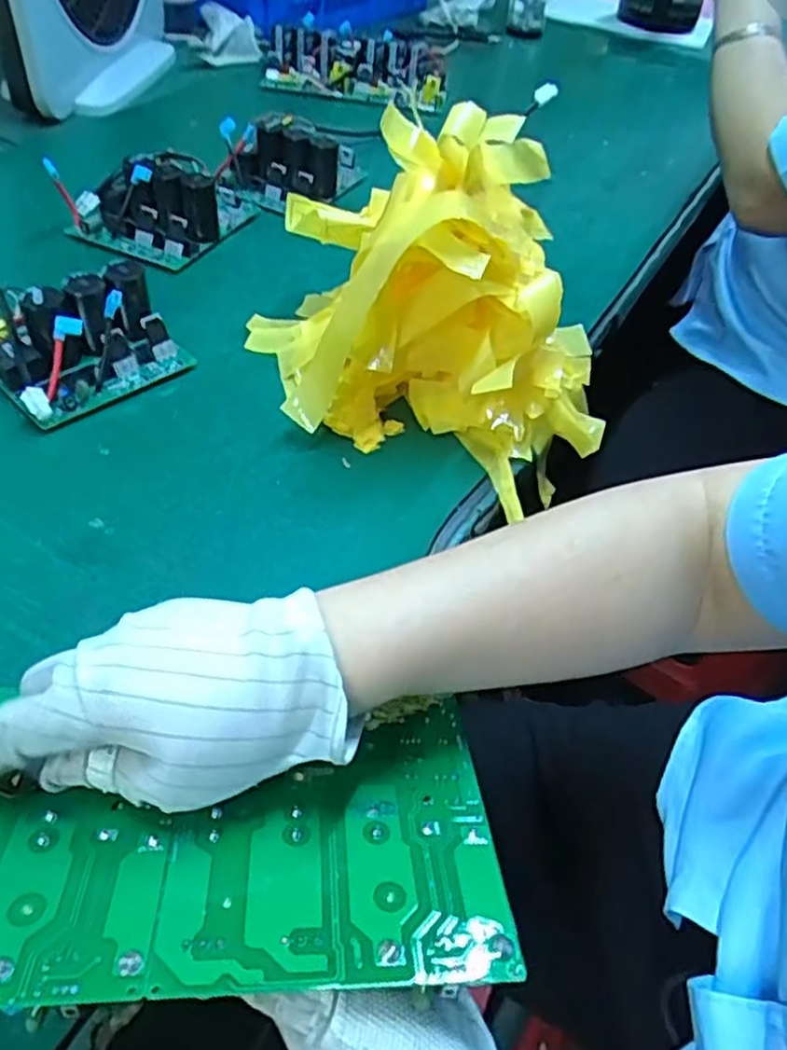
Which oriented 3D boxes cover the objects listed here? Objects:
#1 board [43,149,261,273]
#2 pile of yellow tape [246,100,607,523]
[{"bbox_3d":[-0.211,-0.306,0.672,0.129,0.058,0.151,22,49,13],"label":"board"},{"bbox_3d":[0.024,-0.164,0.490,0.274,0.174,0.186,18,49,9],"label":"pile of yellow tape"}]

